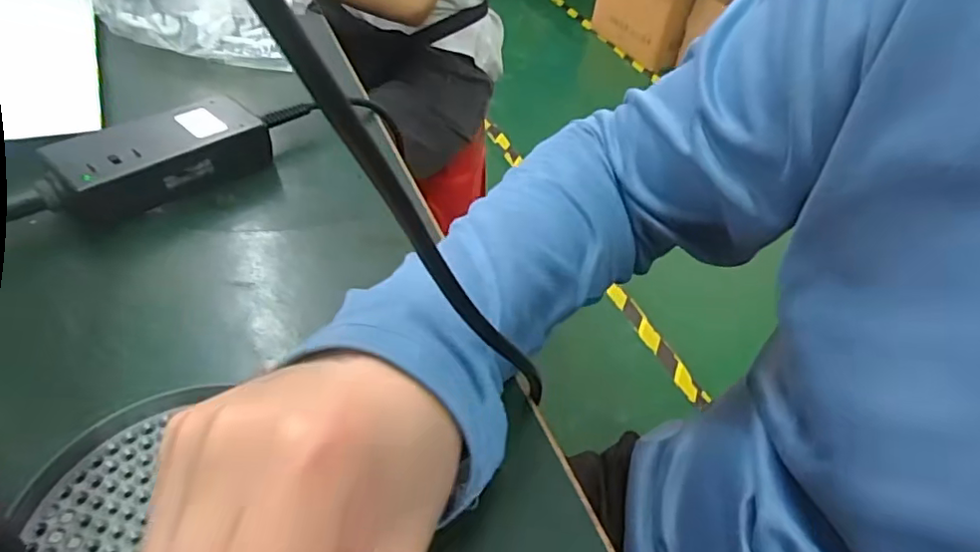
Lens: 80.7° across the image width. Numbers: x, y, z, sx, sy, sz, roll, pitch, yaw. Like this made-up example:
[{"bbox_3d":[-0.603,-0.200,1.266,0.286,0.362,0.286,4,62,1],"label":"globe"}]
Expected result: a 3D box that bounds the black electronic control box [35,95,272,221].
[{"bbox_3d":[-0.197,-0.071,0.345,0.050,0.033,0.120,36,53,25],"label":"black electronic control box"}]

